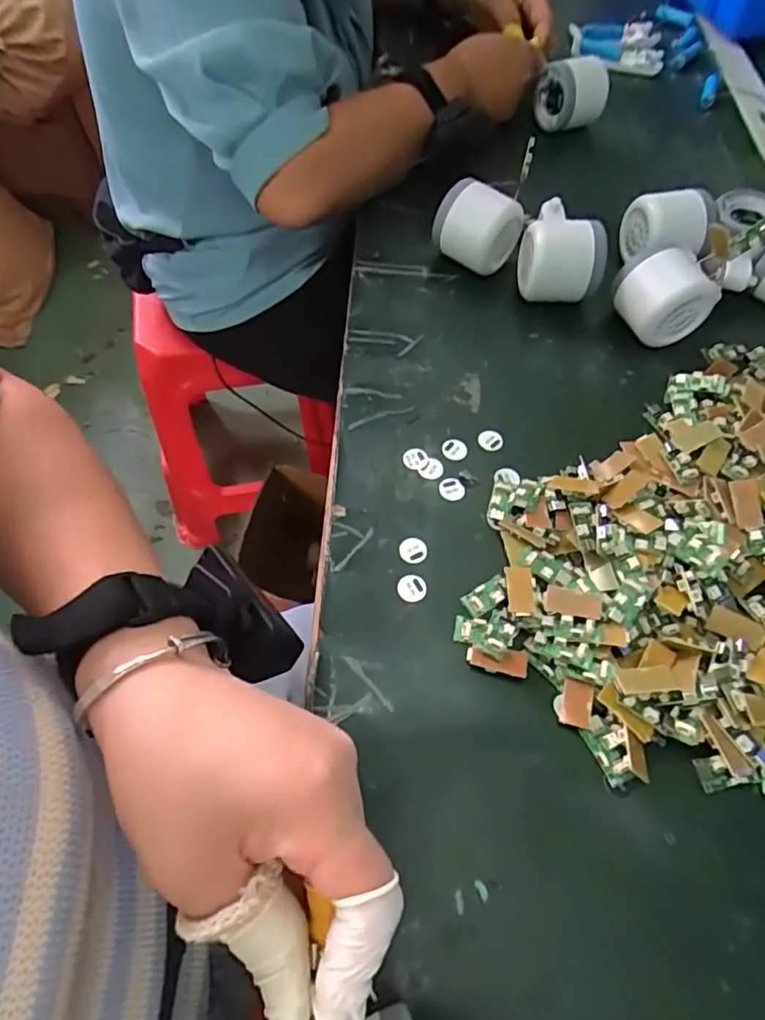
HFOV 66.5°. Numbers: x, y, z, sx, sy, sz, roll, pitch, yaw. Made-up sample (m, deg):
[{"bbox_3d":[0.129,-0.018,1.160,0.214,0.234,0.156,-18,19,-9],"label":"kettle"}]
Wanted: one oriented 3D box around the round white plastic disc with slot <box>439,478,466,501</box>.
[{"bbox_3d":[0.047,-0.014,0.388,0.017,0.004,0.016,1,59,-2],"label":"round white plastic disc with slot"}]

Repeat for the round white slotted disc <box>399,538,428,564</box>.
[{"bbox_3d":[0.019,0.025,0.362,0.017,0.004,0.016,1,59,-2],"label":"round white slotted disc"}]

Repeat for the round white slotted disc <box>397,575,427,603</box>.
[{"bbox_3d":[0.018,0.046,0.348,0.017,0.004,0.017,1,59,-2],"label":"round white slotted disc"}]

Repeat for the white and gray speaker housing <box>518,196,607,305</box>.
[{"bbox_3d":[0.147,-0.212,0.474,0.065,0.049,0.075,16,60,6],"label":"white and gray speaker housing"}]

